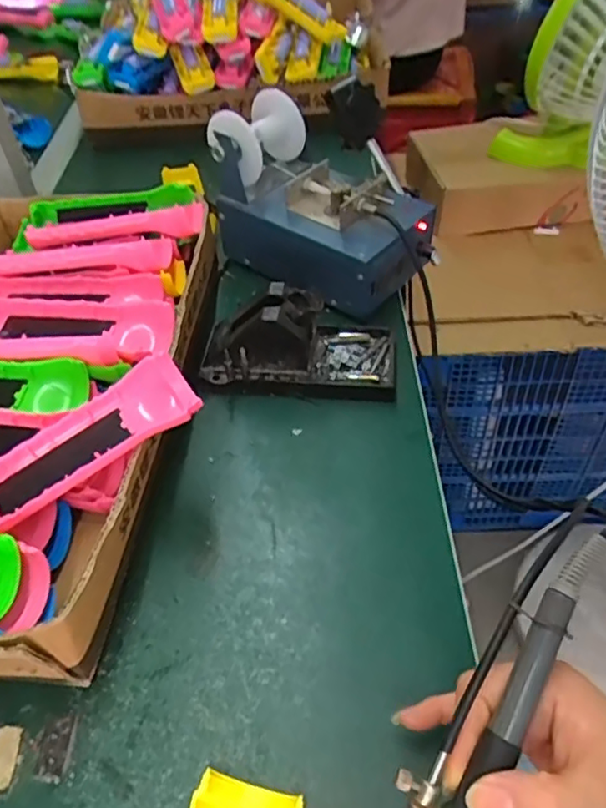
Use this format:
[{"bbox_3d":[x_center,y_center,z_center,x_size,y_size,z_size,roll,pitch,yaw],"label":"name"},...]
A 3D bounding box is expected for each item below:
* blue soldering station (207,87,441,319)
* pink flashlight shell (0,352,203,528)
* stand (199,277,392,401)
[{"bbox_3d":[0.016,-0.185,0.565,0.123,0.136,0.198,-36,56,-26],"label":"blue soldering station"},{"bbox_3d":[-0.137,0.030,0.373,0.155,0.028,0.047,-33,54,-12],"label":"pink flashlight shell"},{"bbox_3d":[-0.001,-0.052,0.495,0.154,0.076,0.073,2,48,5],"label":"stand"}]

